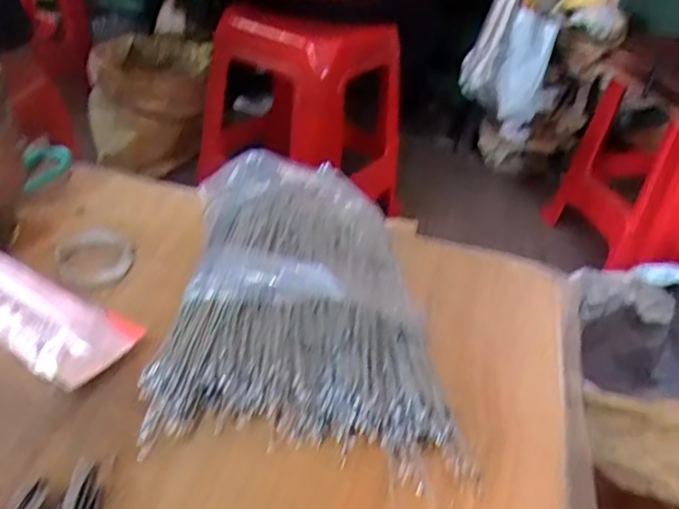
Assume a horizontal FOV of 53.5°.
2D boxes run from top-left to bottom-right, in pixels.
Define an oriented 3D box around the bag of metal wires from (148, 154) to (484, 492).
[{"bbox_3d":[-0.027,0.018,0.394,0.150,0.043,0.245,0,35,-10],"label":"bag of metal wires"}]

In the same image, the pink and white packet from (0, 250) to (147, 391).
[{"bbox_3d":[-0.173,0.027,0.365,0.125,0.029,0.049,21,37,20],"label":"pink and white packet"}]

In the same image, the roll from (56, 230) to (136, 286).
[{"bbox_3d":[-0.154,0.003,0.425,0.045,0.013,0.046,5,34,-3],"label":"roll"}]

